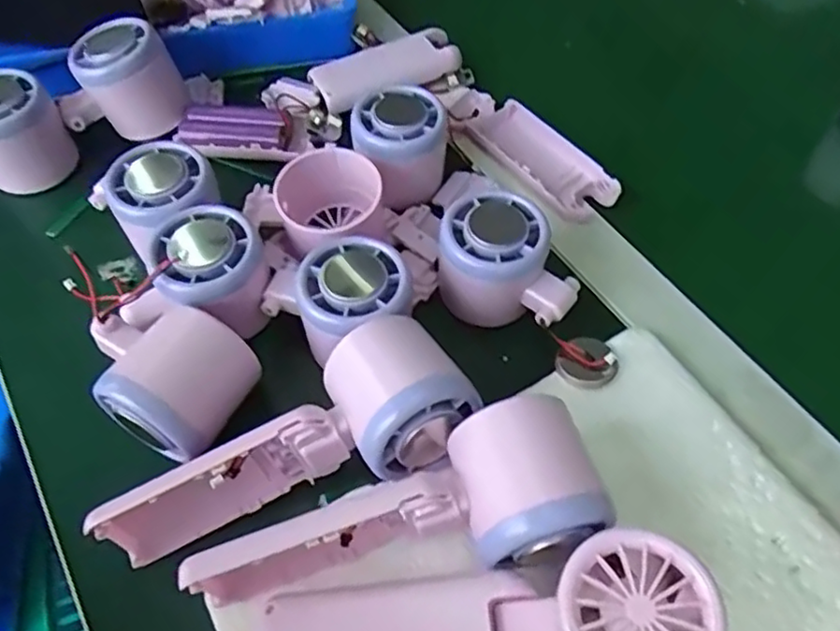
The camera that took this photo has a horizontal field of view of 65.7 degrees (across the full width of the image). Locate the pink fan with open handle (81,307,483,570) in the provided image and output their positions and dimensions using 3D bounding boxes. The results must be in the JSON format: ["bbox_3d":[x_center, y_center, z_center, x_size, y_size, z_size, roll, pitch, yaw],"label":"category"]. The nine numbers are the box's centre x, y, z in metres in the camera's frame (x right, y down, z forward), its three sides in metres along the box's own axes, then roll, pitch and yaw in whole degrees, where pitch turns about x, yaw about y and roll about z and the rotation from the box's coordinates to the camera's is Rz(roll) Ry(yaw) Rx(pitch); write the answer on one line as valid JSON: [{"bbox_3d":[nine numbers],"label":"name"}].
[{"bbox_3d":[-0.056,0.062,0.289,0.161,0.063,0.059,-31,60,-2],"label":"pink fan with open handle"}]

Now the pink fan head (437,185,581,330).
[{"bbox_3d":[0.048,-0.028,0.344,0.074,0.046,0.054,21,59,12],"label":"pink fan head"}]

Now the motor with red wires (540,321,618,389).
[{"bbox_3d":[0.081,0.018,0.331,0.025,0.011,0.039,-22,60,-15],"label":"motor with red wires"}]

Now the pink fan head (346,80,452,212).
[{"bbox_3d":[-0.010,-0.102,0.393,0.053,0.050,0.049,0,57,-1],"label":"pink fan head"}]

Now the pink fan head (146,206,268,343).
[{"bbox_3d":[-0.105,-0.025,0.330,0.050,0.050,0.052,-23,60,-15],"label":"pink fan head"}]

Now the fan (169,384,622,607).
[{"bbox_3d":[-0.010,0.084,0.259,0.160,0.056,0.058,-21,58,4],"label":"fan"}]

